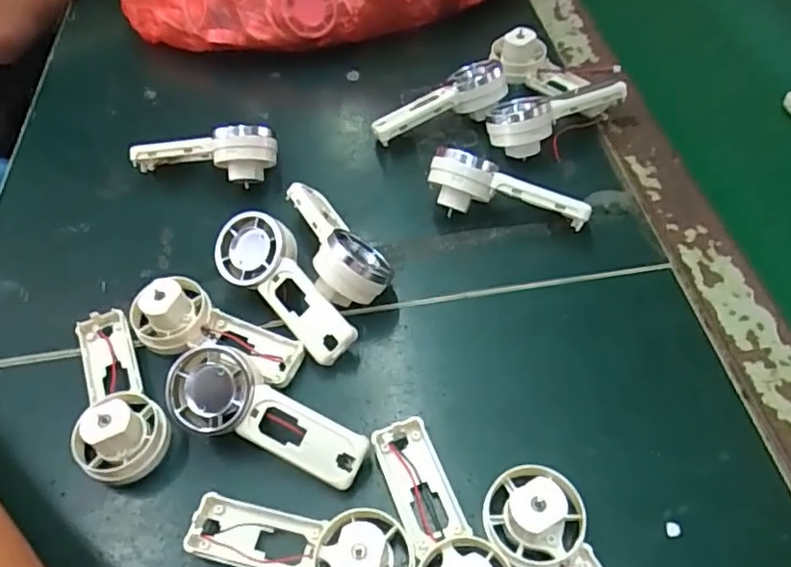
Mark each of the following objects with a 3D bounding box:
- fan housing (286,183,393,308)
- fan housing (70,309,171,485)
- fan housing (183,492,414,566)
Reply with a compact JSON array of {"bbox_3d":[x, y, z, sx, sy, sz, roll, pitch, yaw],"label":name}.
[{"bbox_3d":[-0.031,-0.026,0.332,0.037,0.035,0.089,-17,53,-8],"label":"fan housing"},{"bbox_3d":[-0.137,0.049,0.288,0.038,0.029,0.093,-25,55,-14],"label":"fan housing"},{"bbox_3d":[-0.039,0.109,0.243,0.091,0.019,0.038,4,53,8],"label":"fan housing"}]

